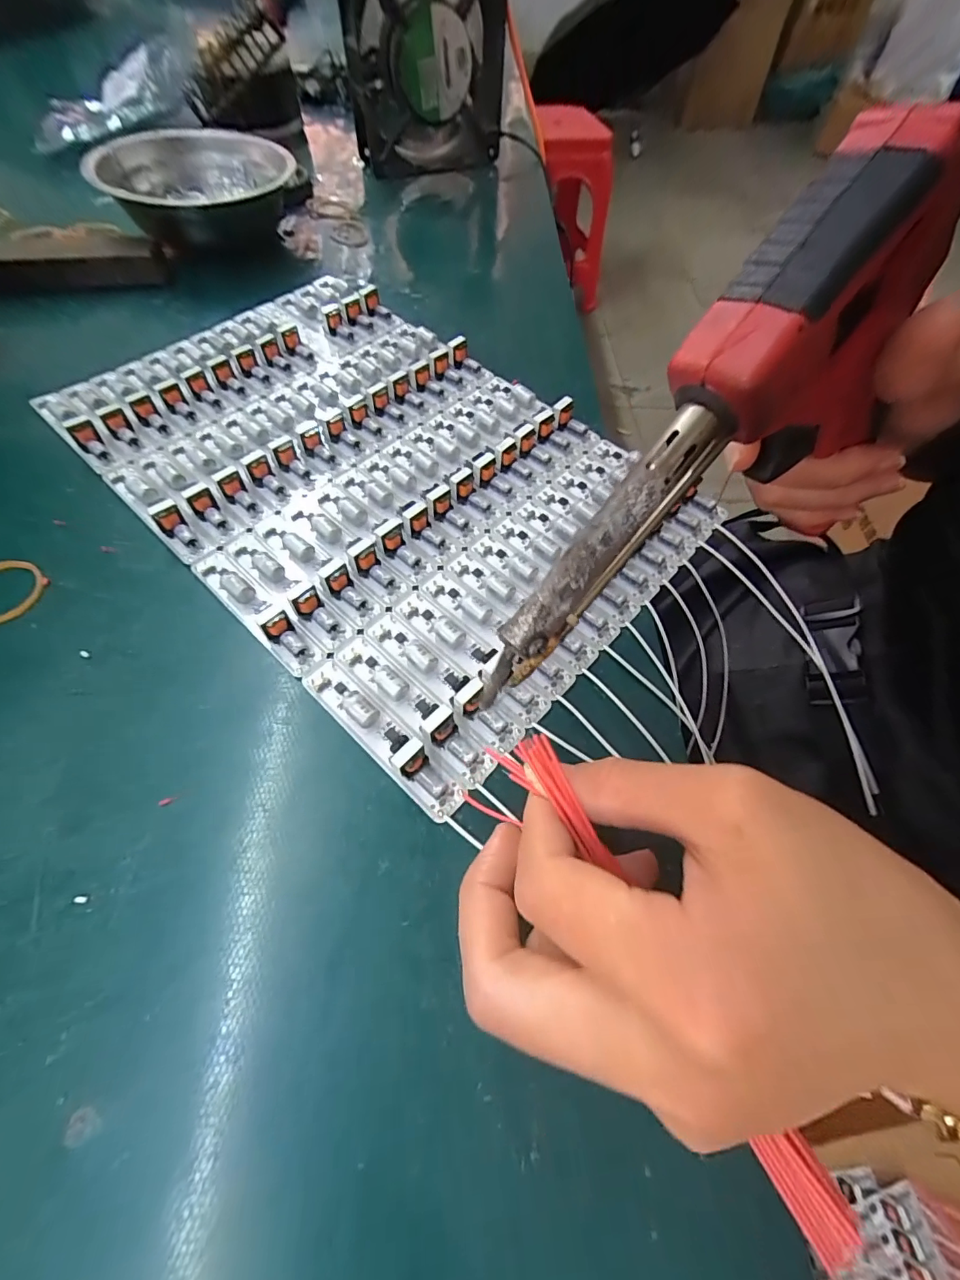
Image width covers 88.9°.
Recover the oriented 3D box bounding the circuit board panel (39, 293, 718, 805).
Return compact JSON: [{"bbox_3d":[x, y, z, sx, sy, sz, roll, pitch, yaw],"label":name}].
[{"bbox_3d":[-0.056,-0.091,0.239,0.291,0.014,0.187,39,66,18],"label":"circuit board panel"}]

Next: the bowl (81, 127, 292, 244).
[{"bbox_3d":[-0.202,-0.325,0.354,0.124,0.042,0.134,-29,66,-17],"label":"bowl"}]

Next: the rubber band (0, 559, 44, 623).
[{"bbox_3d":[-0.197,-0.020,0.200,0.031,0.004,0.032,1,61,-2],"label":"rubber band"}]

